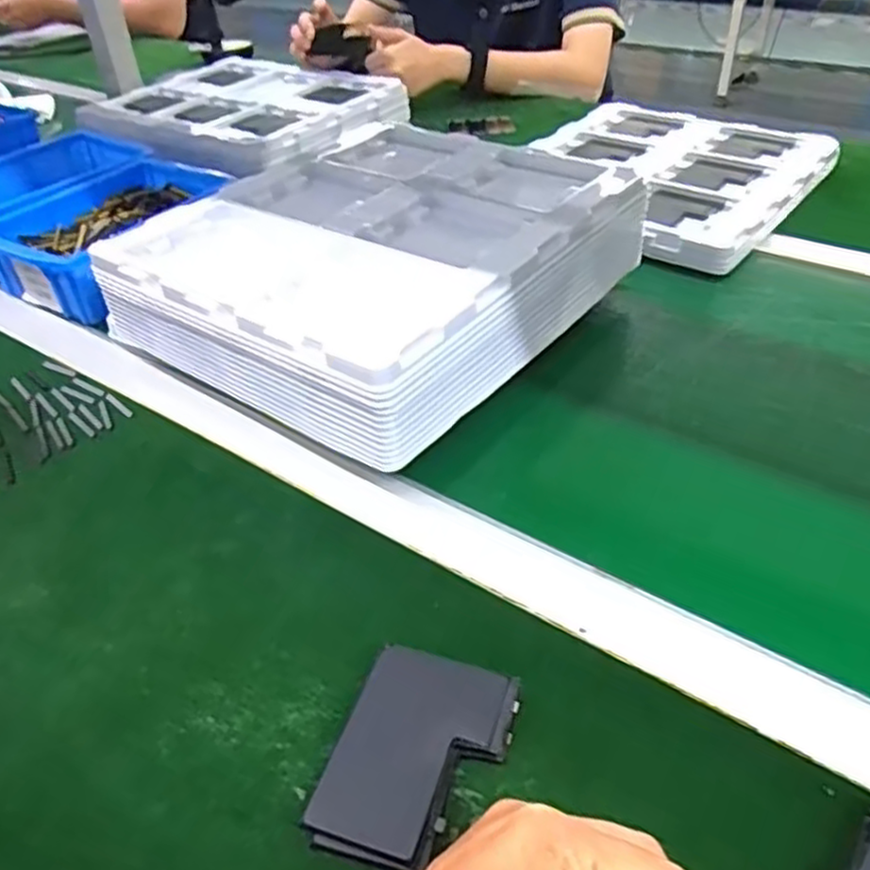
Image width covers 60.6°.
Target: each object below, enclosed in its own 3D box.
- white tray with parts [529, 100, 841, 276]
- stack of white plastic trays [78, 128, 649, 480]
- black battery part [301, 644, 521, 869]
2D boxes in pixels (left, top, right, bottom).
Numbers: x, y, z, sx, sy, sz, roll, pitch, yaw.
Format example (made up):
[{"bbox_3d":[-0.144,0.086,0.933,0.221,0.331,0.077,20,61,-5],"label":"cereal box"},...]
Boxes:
[{"bbox_3d":[0.235,-0.277,0.773,0.275,0.030,0.328,26,48,30],"label":"white tray with parts"},{"bbox_3d":[-0.034,-0.133,0.569,0.272,0.090,0.326,26,48,30],"label":"stack of white plastic trays"},{"bbox_3d":[-0.008,0.133,0.312,0.064,0.011,0.088,14,43,19],"label":"black battery part"}]

